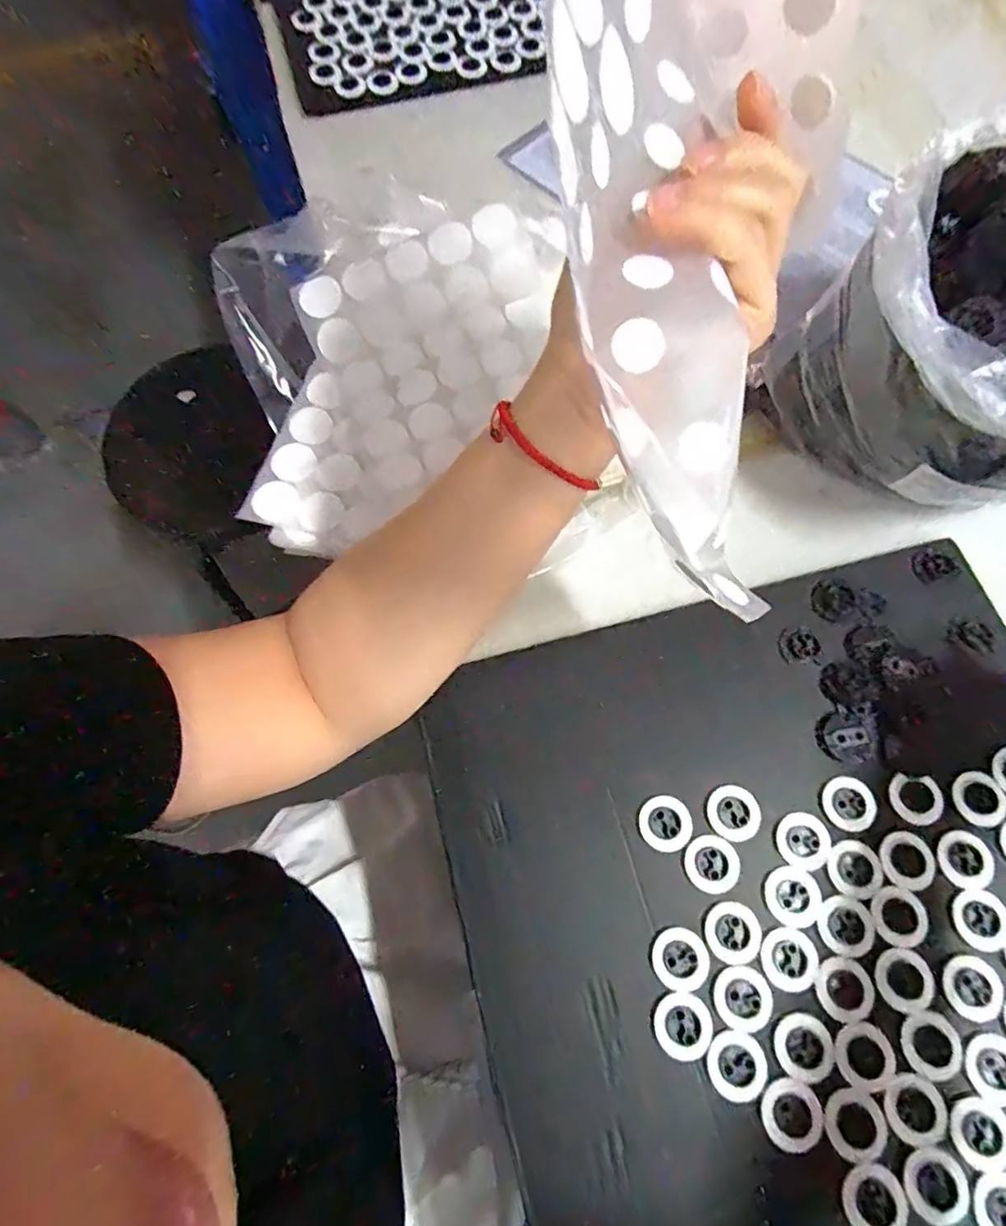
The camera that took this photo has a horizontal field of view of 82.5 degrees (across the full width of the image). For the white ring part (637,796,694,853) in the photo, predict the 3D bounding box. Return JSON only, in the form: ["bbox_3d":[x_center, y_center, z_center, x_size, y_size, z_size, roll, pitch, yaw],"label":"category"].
[{"bbox_3d":[0.090,0.116,0.317,0.028,0.004,0.029,-1,71,2],"label":"white ring part"}]

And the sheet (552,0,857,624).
[{"bbox_3d":[0.071,-0.131,0.214,0.102,0.079,0.260,0,103,2],"label":"sheet"}]

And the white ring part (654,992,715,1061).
[{"bbox_3d":[0.090,0.206,0.286,0.028,0.004,0.028,-1,71,2],"label":"white ring part"}]

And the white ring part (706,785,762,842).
[{"bbox_3d":[0.128,0.111,0.317,0.029,0.004,0.028,-1,71,2],"label":"white ring part"}]

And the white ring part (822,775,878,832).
[{"bbox_3d":[0.193,0.106,0.317,0.029,0.004,0.029,-1,71,2],"label":"white ring part"}]

